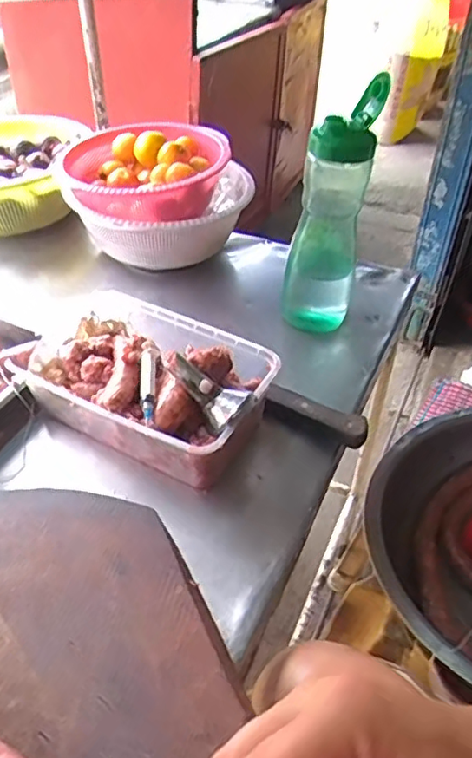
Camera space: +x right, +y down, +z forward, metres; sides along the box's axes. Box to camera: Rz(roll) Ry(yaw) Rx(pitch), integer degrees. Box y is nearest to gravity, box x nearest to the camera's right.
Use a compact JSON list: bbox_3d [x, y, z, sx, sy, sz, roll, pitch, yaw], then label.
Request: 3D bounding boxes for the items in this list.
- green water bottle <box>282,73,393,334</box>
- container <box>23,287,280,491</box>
[{"bbox_3d":[0.111,-0.193,0.713,0.083,0.276,0.078,9,43,7],"label":"green water bottle"},{"bbox_3d":[-0.084,0.002,0.624,0.230,0.097,0.161,22,46,20],"label":"container"}]

